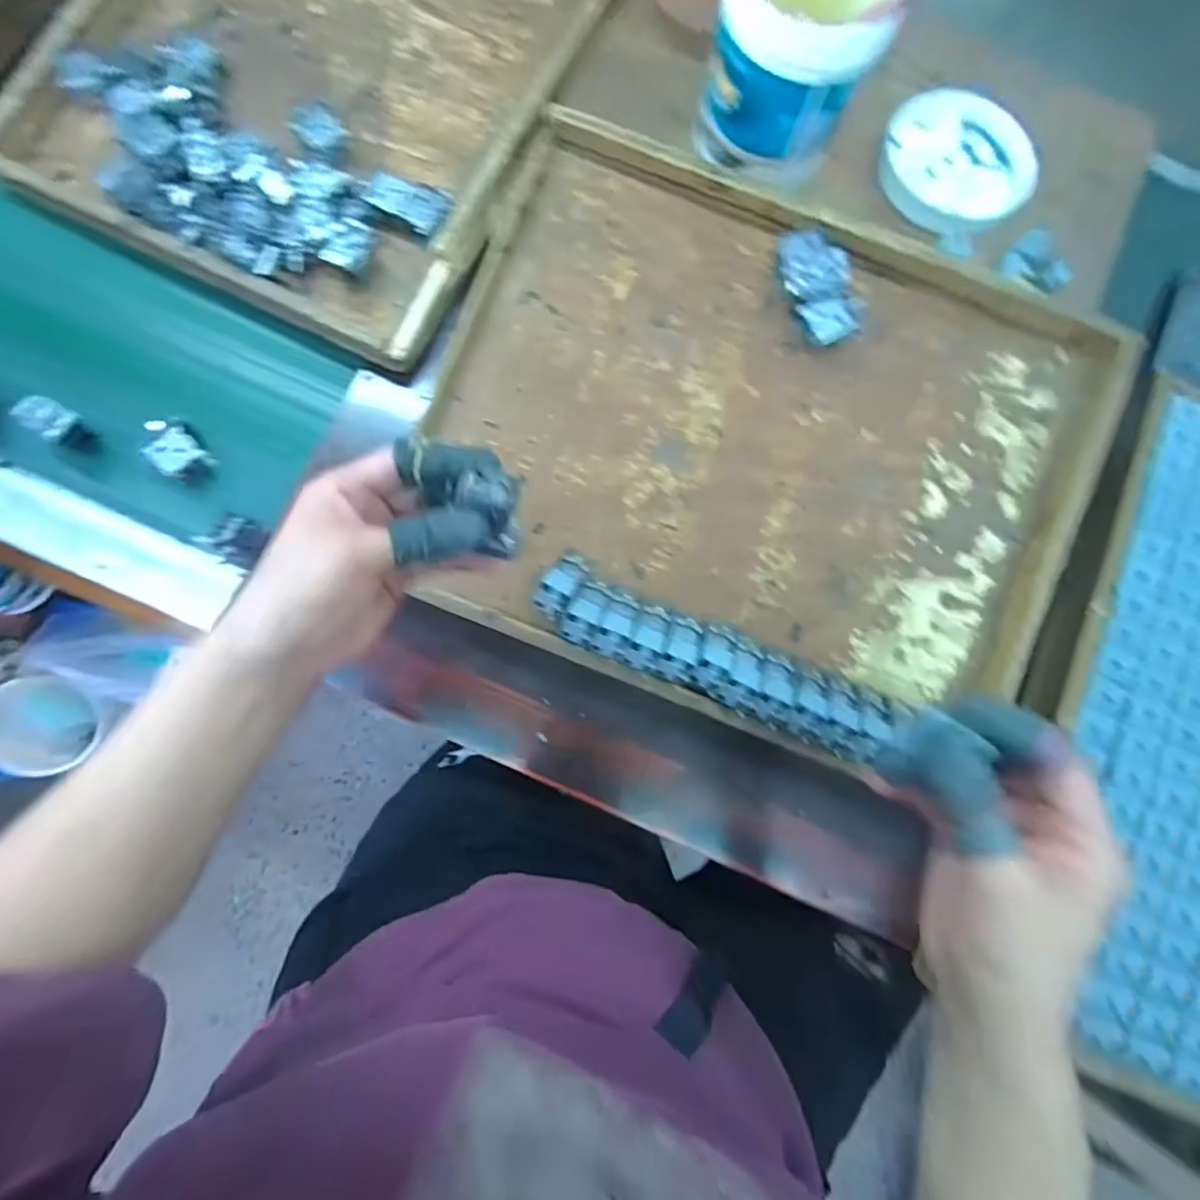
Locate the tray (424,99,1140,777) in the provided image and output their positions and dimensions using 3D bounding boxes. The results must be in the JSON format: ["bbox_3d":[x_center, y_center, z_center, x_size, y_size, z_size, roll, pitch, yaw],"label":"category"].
[{"bbox_3d":[0.117,-0.116,0.489,0.499,0.061,0.397,22,82,2],"label":"tray"}]

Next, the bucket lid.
[{"bbox_3d":[0.310,-0.383,0.545,0.132,0.032,0.132,38,81,4],"label":"bucket lid"}]

